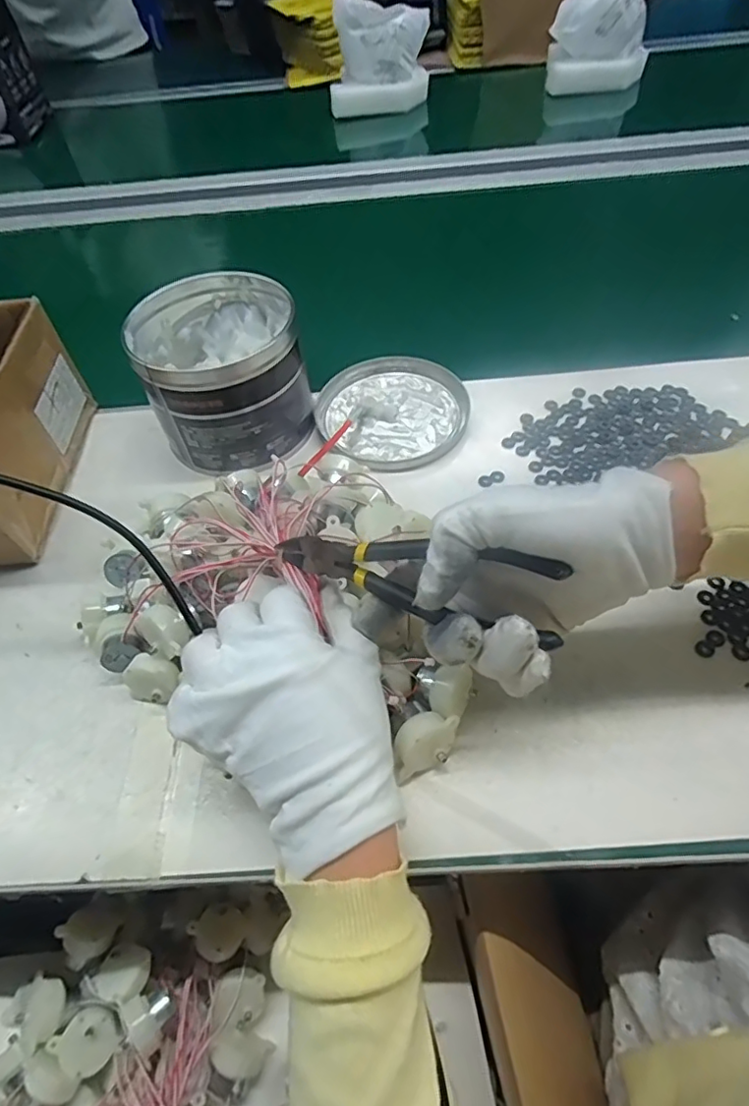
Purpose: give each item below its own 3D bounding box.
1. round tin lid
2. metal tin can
[{"bbox_3d":[0.017,-0.126,0.501,0.128,0.011,0.126,-2,56,3],"label":"round tin lid"},{"bbox_3d":[-0.120,-0.146,0.468,0.126,0.102,0.131,-17,56,-7],"label":"metal tin can"}]

